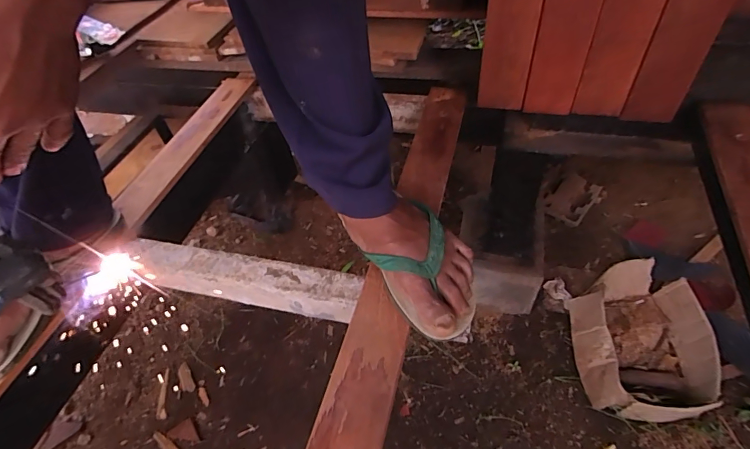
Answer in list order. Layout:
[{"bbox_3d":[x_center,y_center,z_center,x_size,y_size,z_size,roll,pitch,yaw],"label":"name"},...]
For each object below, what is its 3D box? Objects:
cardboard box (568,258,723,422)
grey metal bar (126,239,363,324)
[{"bbox_3d":[0.672,0.286,1.081,0.279,0.180,0.399,-1,49,6],"label":"cardboard box"},{"bbox_3d":[-0.175,0.072,0.544,0.335,0.052,0.047,8,50,14],"label":"grey metal bar"}]

